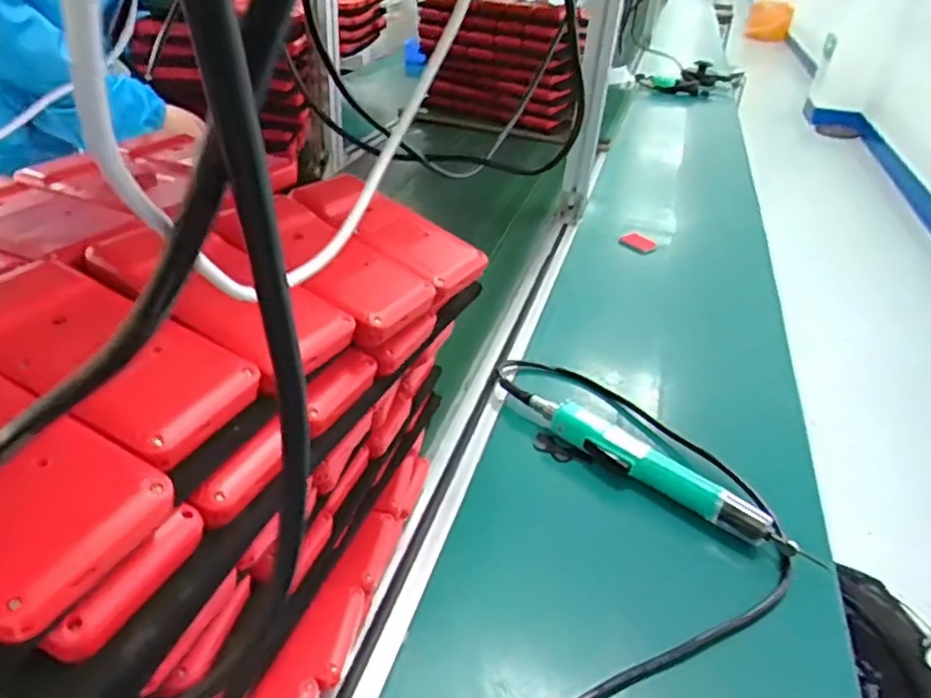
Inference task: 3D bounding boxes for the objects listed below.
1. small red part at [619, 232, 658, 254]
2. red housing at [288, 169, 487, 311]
[{"bbox_3d":[0.274,-0.169,1.045,0.060,0.025,0.017,15,34,-6],"label":"small red part"},{"bbox_3d":[-0.047,-0.073,0.407,0.118,0.013,0.056,33,40,8],"label":"red housing"}]

